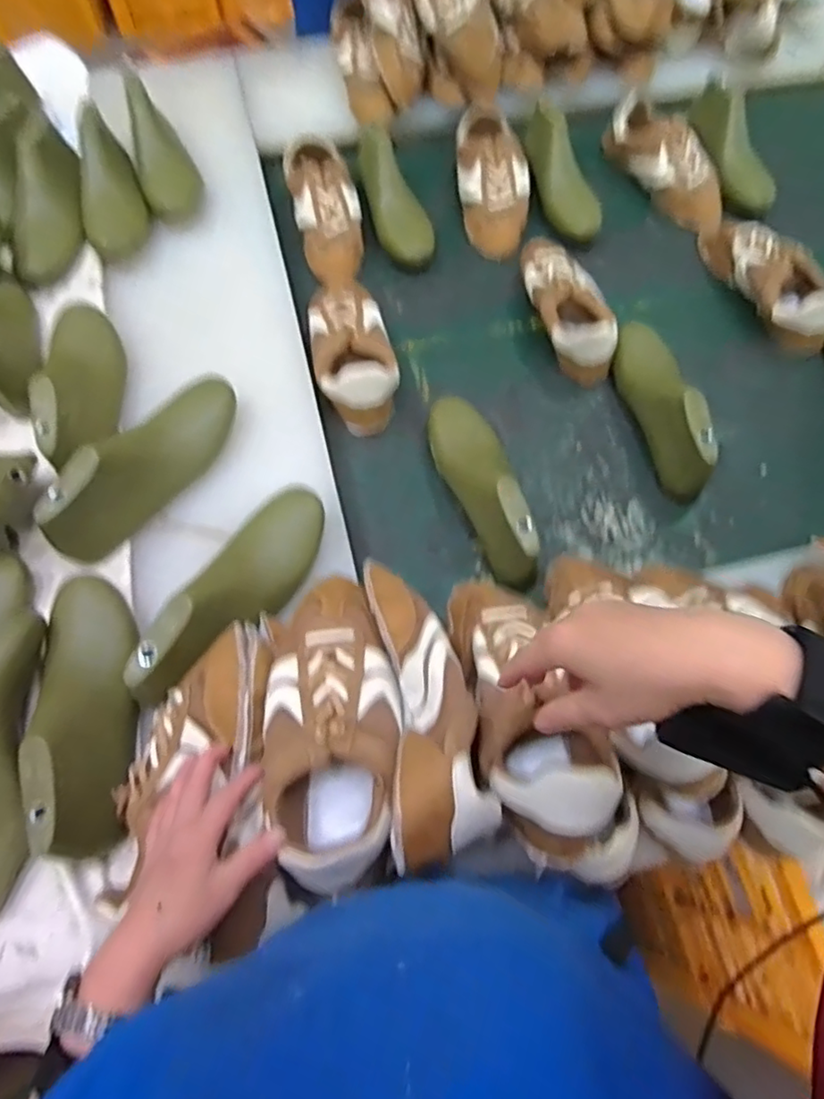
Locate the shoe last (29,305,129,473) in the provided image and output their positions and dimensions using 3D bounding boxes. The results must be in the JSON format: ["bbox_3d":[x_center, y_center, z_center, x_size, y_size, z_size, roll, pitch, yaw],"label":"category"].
[{"bbox_3d":[-0.369,-0.196,0.670,0.077,0.076,0.249,-16,68,-7],"label":"shoe last"}]

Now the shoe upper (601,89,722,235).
[{"bbox_3d":[0.402,-0.603,0.937,0.089,0.067,0.253,-22,69,-9],"label":"shoe upper"}]

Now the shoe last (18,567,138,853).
[{"bbox_3d":[-0.293,0.131,0.526,0.076,0.088,0.249,-12,68,-6],"label":"shoe last"}]

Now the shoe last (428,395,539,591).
[{"bbox_3d":[0.085,-0.078,0.682,0.076,0.090,0.257,-18,68,-8],"label":"shoe last"}]

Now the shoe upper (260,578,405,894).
[{"bbox_3d":[-0.062,0.133,0.479,0.104,0.057,0.233,-2,62,-1],"label":"shoe upper"}]

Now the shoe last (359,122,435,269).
[{"bbox_3d":[-0.021,-0.528,0.892,0.087,0.068,0.228,-9,67,-4],"label":"shoe last"}]

